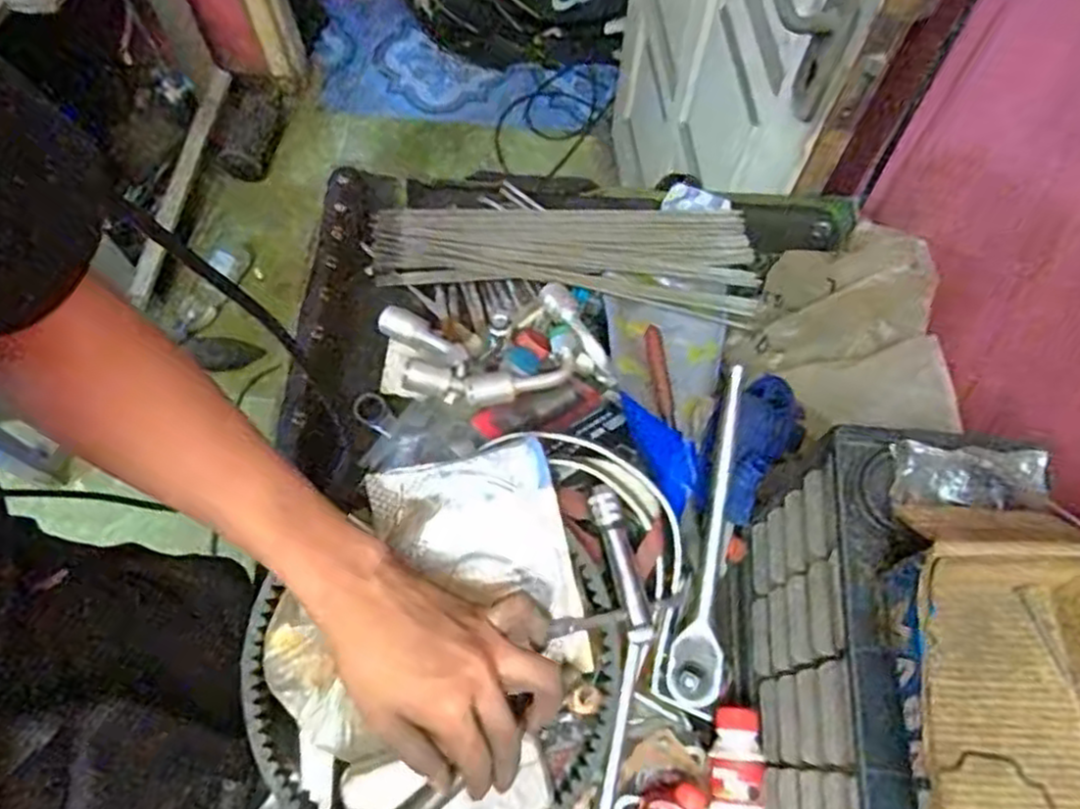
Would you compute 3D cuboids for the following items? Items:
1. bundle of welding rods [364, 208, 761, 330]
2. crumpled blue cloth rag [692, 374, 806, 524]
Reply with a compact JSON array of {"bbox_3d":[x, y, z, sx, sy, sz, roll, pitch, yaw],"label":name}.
[{"bbox_3d":[0.017,-0.140,0.690,0.349,0.017,0.113,3,64,1],"label":"bundle of welding rods"},{"bbox_3d":[0.164,0.030,0.577,0.063,0.056,0.116,35,69,15],"label":"crumpled blue cloth rag"}]

